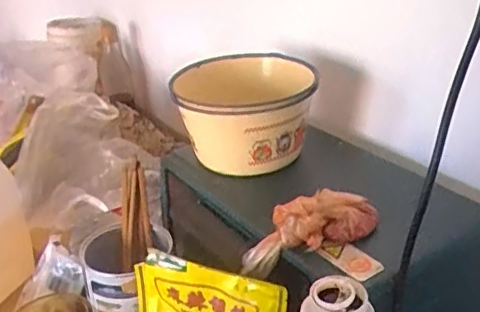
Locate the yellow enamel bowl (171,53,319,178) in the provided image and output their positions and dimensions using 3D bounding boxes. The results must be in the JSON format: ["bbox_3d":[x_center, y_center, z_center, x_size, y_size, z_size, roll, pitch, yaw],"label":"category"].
[{"bbox_3d":[0.005,-0.047,0.614,0.147,0.106,0.123,-3,26,1],"label":"yellow enamel bowl"}]

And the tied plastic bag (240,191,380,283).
[{"bbox_3d":[0.057,0.063,0.502,0.127,0.055,0.033,-24,28,-1],"label":"tied plastic bag"}]

